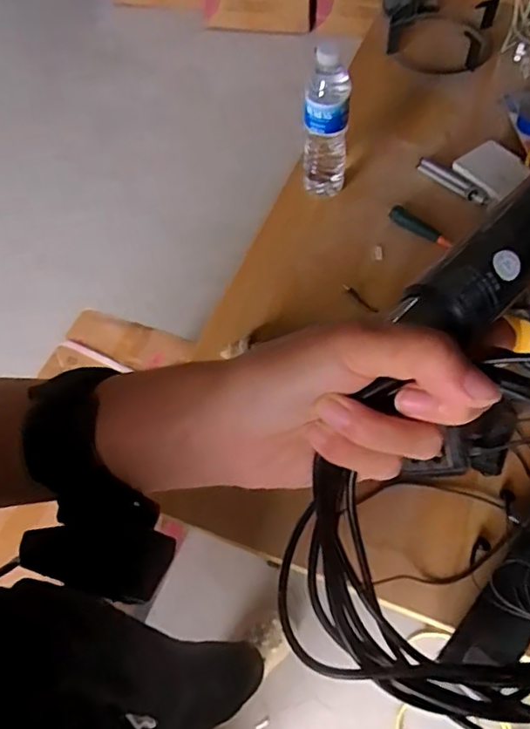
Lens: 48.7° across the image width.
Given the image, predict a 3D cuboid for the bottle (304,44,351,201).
[{"bbox_3d":[0.087,-0.329,0.821,0.060,0.219,0.054,7,58,5],"label":"bottle"}]

